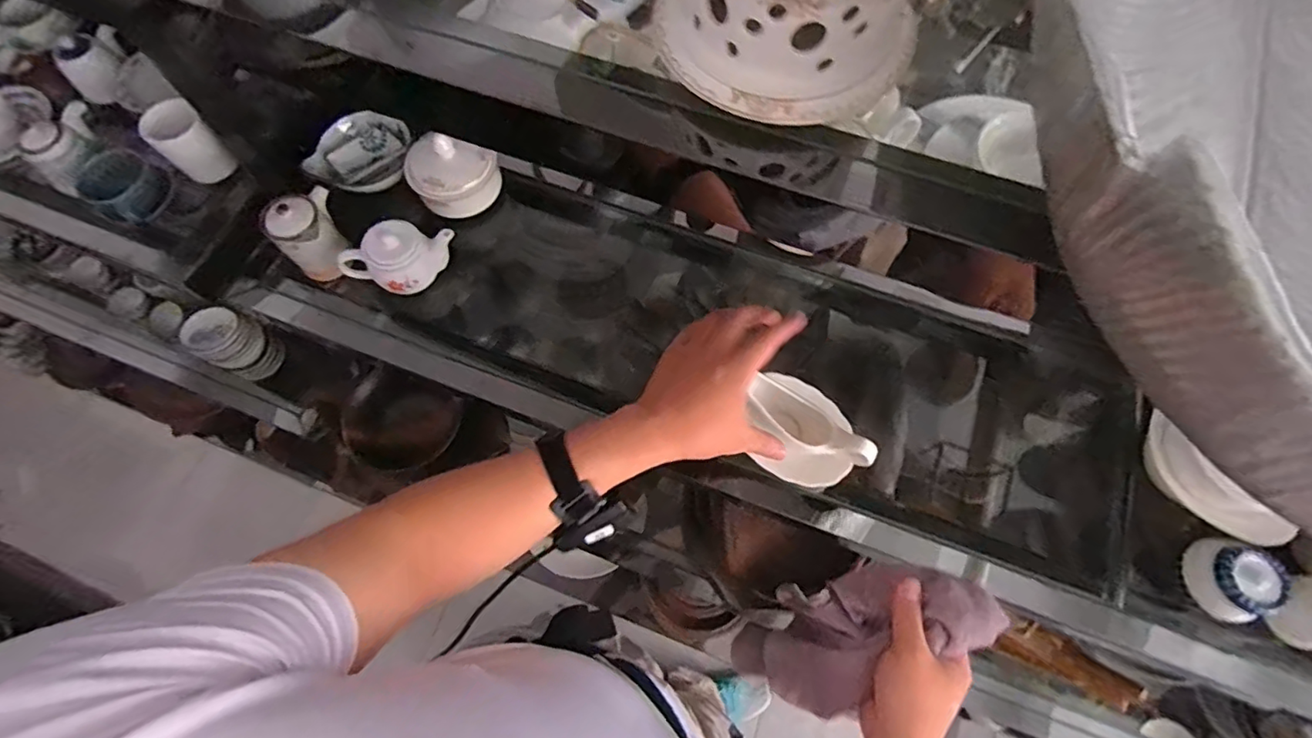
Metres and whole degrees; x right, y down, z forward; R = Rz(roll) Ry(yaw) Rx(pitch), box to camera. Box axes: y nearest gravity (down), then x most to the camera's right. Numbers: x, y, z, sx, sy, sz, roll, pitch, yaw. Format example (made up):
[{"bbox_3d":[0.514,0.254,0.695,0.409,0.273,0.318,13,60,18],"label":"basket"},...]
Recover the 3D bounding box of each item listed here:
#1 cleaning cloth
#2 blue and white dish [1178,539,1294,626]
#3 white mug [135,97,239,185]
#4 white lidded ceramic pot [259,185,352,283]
[{"bbox_3d":[0.172,0.248,0.527,0.250,0.073,0.099,-37,67,34],"label":"cleaning cloth"},{"bbox_3d":[0.510,0.187,0.504,0.064,0.039,0.067,34,73,12],"label":"blue and white dish"},{"bbox_3d":[-0.562,-0.273,0.687,0.063,0.077,0.062,37,74,13],"label":"white mug"},{"bbox_3d":[-0.383,-0.148,0.641,0.067,0.090,0.068,0,70,0],"label":"white lidded ceramic pot"}]

